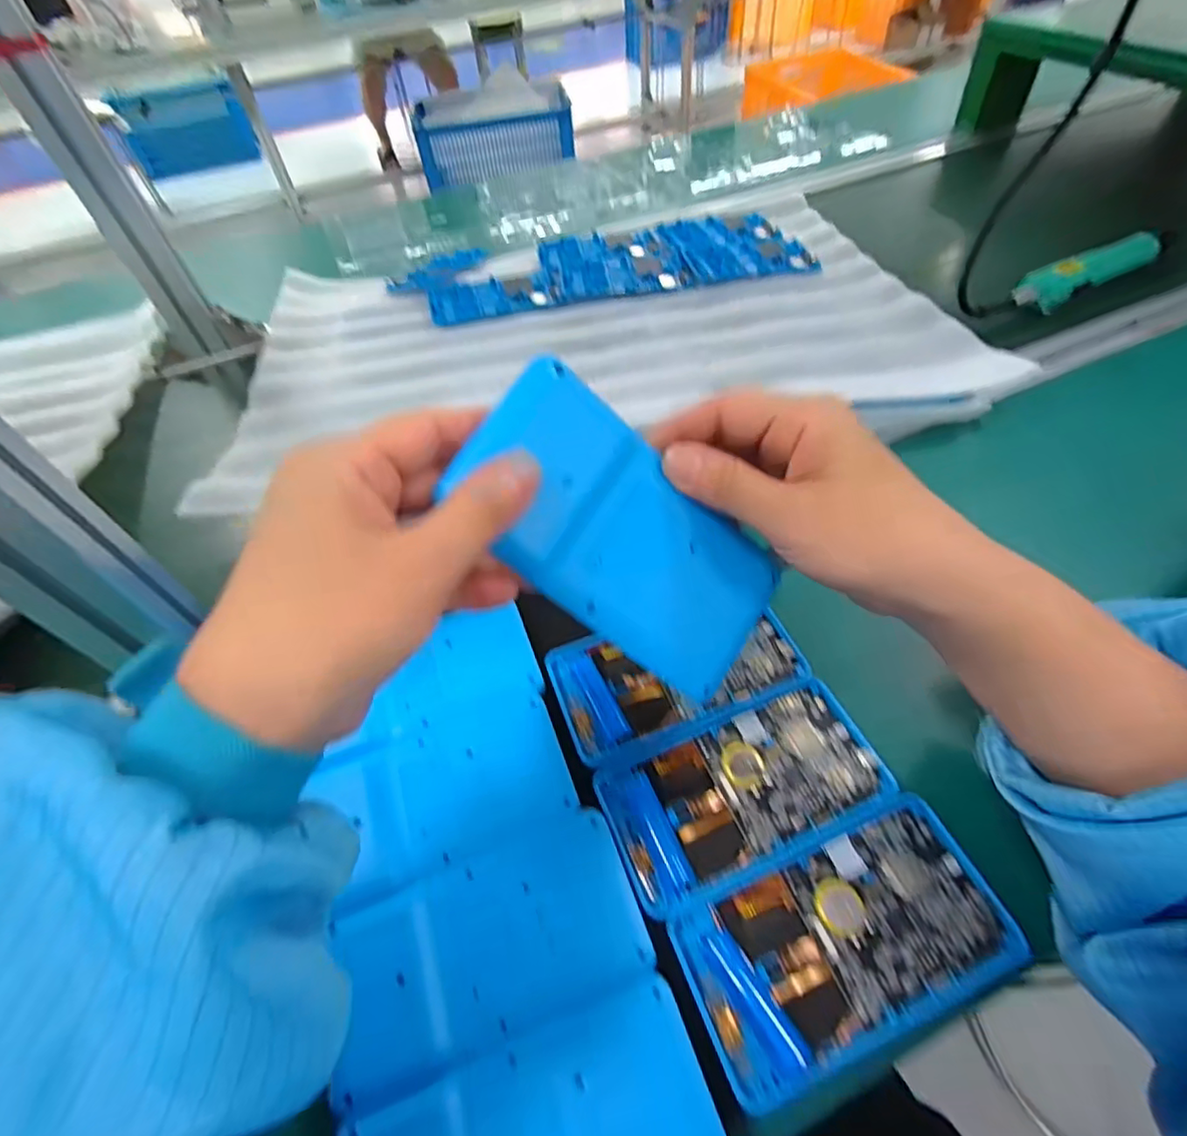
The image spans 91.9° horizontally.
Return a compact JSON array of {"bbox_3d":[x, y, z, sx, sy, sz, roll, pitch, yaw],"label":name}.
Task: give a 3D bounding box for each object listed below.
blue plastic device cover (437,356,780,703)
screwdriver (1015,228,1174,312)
[{"bbox_3d":[0.013,-0.010,0.217,0.068,0.132,0.005,-55,21,-9],"label":"blue plastic device cover"},{"bbox_3d":[0.512,-0.304,0.583,0.225,0.033,0.043,-23,55,-14],"label":"screwdriver"}]

